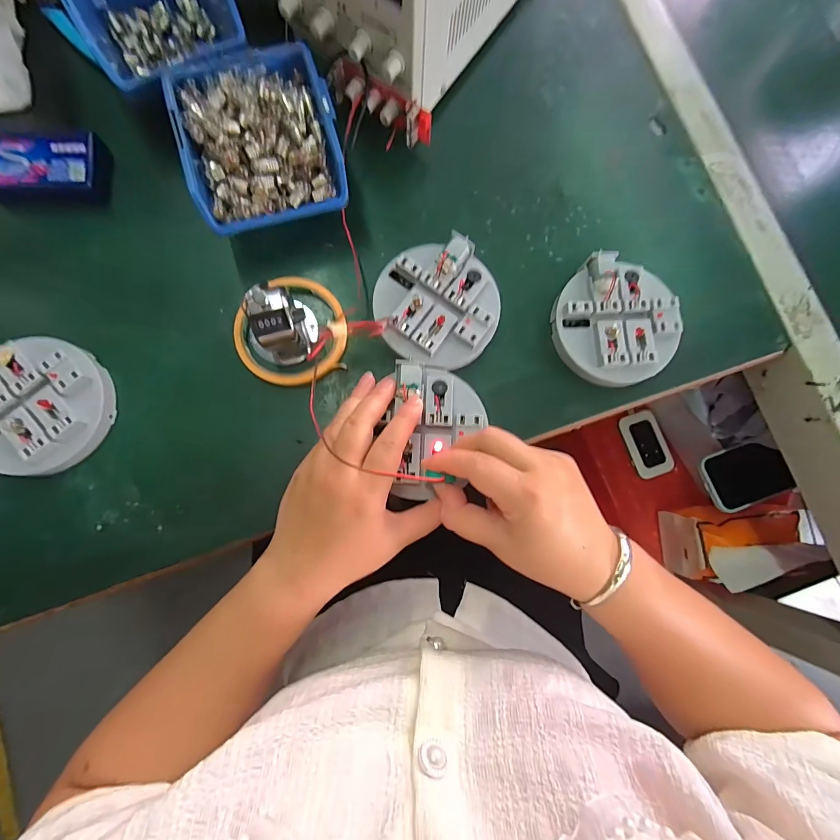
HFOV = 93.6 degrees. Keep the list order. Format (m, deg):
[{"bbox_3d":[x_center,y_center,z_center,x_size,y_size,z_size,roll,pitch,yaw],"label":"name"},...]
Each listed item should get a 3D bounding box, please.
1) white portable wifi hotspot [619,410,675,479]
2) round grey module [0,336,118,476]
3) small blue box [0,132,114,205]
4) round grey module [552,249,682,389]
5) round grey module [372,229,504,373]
[{"bbox_3d":[0.346,0.037,0.602,0.063,0.018,0.098,-20,83,-6],"label":"white portable wifi hotspot"},{"bbox_3d":[-0.291,-0.011,0.296,0.095,0.030,0.099,0,83,-3],"label":"round grey module"},{"bbox_3d":[-0.309,-0.206,0.327,0.087,0.027,0.050,-7,84,-4],"label":"small blue box"},{"bbox_3d":[0.163,-0.080,0.333,0.102,0.032,0.100,0,83,-3],"label":"round grey module"},{"bbox_3d":[0.016,-0.094,0.330,0.099,0.032,0.100,0,83,-3],"label":"round grey module"}]

